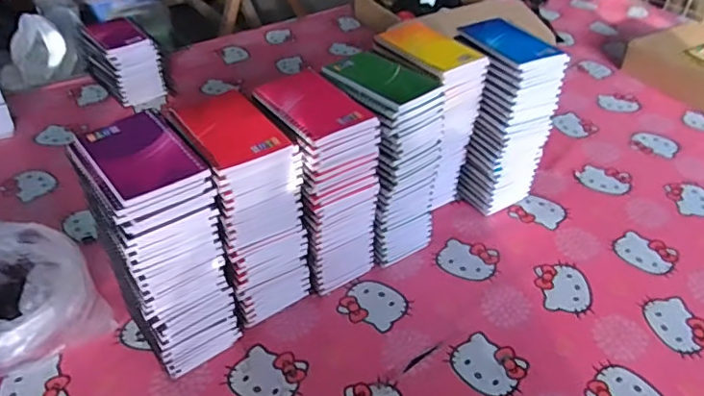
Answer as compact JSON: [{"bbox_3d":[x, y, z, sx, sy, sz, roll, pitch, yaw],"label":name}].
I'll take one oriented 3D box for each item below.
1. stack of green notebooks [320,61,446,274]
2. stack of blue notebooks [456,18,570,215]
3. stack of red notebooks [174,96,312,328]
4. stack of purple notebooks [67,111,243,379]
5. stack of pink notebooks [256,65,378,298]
[{"bbox_3d":[0.043,-0.048,0.743,0.108,0.261,0.133,-23,47,-26],"label":"stack of green notebooks"},{"bbox_3d":[0.214,-0.110,0.798,0.104,0.265,0.134,-18,45,-21],"label":"stack of blue notebooks"},{"bbox_3d":[-0.125,0.024,0.643,0.101,0.263,0.128,-24,47,-26],"label":"stack of red notebooks"},{"bbox_3d":[-0.207,0.060,0.604,0.102,0.273,0.129,-26,48,-28],"label":"stack of purple notebooks"},{"bbox_3d":[-0.042,-0.008,0.691,0.098,0.266,0.130,-27,48,-29],"label":"stack of pink notebooks"}]

